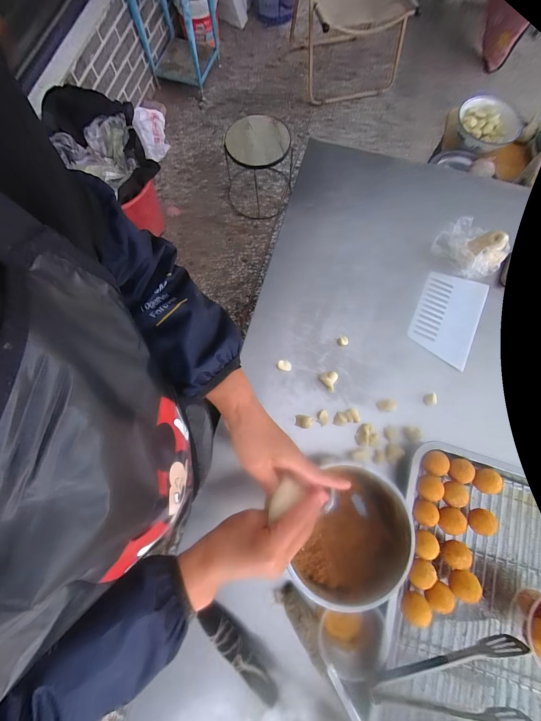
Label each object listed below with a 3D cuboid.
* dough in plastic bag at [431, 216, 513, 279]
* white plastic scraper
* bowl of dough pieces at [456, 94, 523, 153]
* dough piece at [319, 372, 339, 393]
[{"bbox_3d":[0.389,-0.217,0.577,0.103,0.060,0.126,-37,79,-8],"label":"dough in plastic bag"},{"bbox_3d":[0.342,-0.088,0.561,0.118,0.008,0.176,25,77,6],"label":"white plastic scraper"},{"bbox_3d":[0.611,-0.665,0.826,0.155,0.049,0.186,18,76,6],"label":"bowl of dough pieces"},{"bbox_3d":[0.100,0.036,0.514,0.030,0.016,0.033,18,77,5],"label":"dough piece"}]

